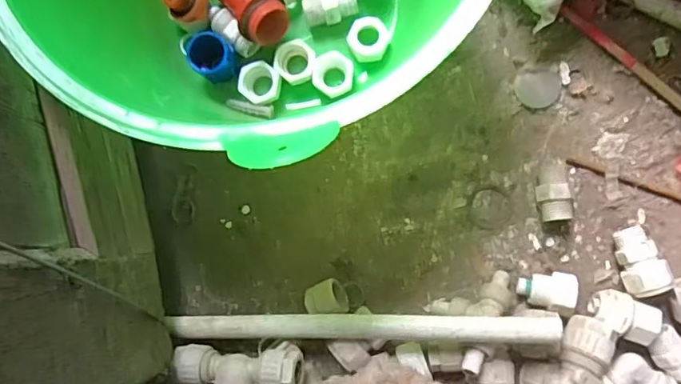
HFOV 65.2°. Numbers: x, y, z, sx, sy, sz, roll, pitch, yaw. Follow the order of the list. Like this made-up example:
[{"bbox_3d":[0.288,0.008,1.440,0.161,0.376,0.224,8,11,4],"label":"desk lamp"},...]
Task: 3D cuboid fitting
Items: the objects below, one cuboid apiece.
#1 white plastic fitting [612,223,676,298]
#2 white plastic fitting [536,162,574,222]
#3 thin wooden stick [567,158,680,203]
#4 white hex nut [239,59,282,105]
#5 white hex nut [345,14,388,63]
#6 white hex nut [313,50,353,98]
[{"bbox_3d":[0.208,0.049,0.377,0.027,0.031,0.046,-22,86,4],"label":"white plastic fitting"},{"bbox_3d":[0.153,0.000,0.385,0.023,0.025,0.041,-7,87,5],"label":"white plastic fitting"},{"bbox_3d":[0.221,-0.005,0.389,0.111,0.005,0.006,20,89,6],"label":"thin wooden stick"},{"bbox_3d":[-0.061,-0.082,0.408,0.030,0.021,0.031,3,88,5],"label":"white hex nut"},{"bbox_3d":[0.021,-0.113,0.401,0.029,0.018,0.031,0,87,5],"label":"white hex nut"},{"bbox_3d":[-0.005,-0.088,0.402,0.028,0.015,0.032,4,88,5],"label":"white hex nut"}]

